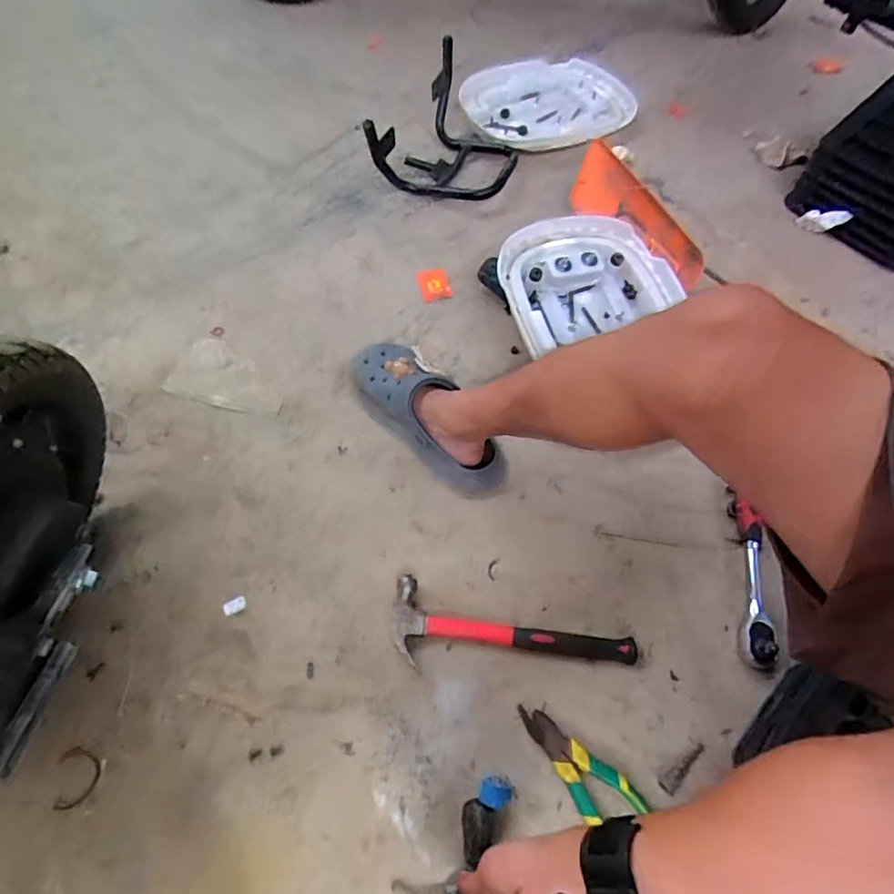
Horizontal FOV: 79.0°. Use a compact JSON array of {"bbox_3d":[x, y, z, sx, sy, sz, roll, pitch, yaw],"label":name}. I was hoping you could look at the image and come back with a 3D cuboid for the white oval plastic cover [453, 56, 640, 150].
[{"bbox_3d":[0.215,-0.730,1.134,0.377,0.070,0.265,-27,64,-16],"label":"white oval plastic cover"}]

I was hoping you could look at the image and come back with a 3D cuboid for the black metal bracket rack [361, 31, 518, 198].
[{"bbox_3d":[0.016,-0.549,0.976,0.198,0.142,0.302,19,61,9],"label":"black metal bracket rack"}]

